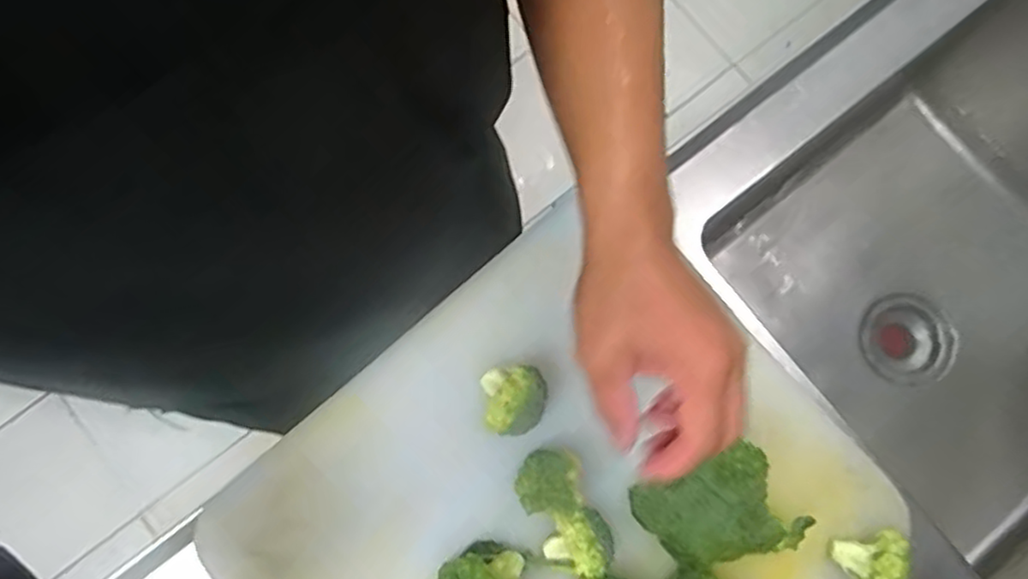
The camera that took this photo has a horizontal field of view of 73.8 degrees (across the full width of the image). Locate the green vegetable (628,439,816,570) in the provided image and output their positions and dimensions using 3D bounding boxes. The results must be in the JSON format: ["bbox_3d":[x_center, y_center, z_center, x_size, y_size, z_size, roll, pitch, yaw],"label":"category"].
[{"bbox_3d":[0.136,0.147,0.437,0.079,0.072,0.094,-43,82,-7],"label":"green vegetable"}]

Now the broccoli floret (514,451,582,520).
[{"bbox_3d":[0.023,0.129,0.458,0.040,0.049,0.040,0,79,0],"label":"broccoli floret"}]

